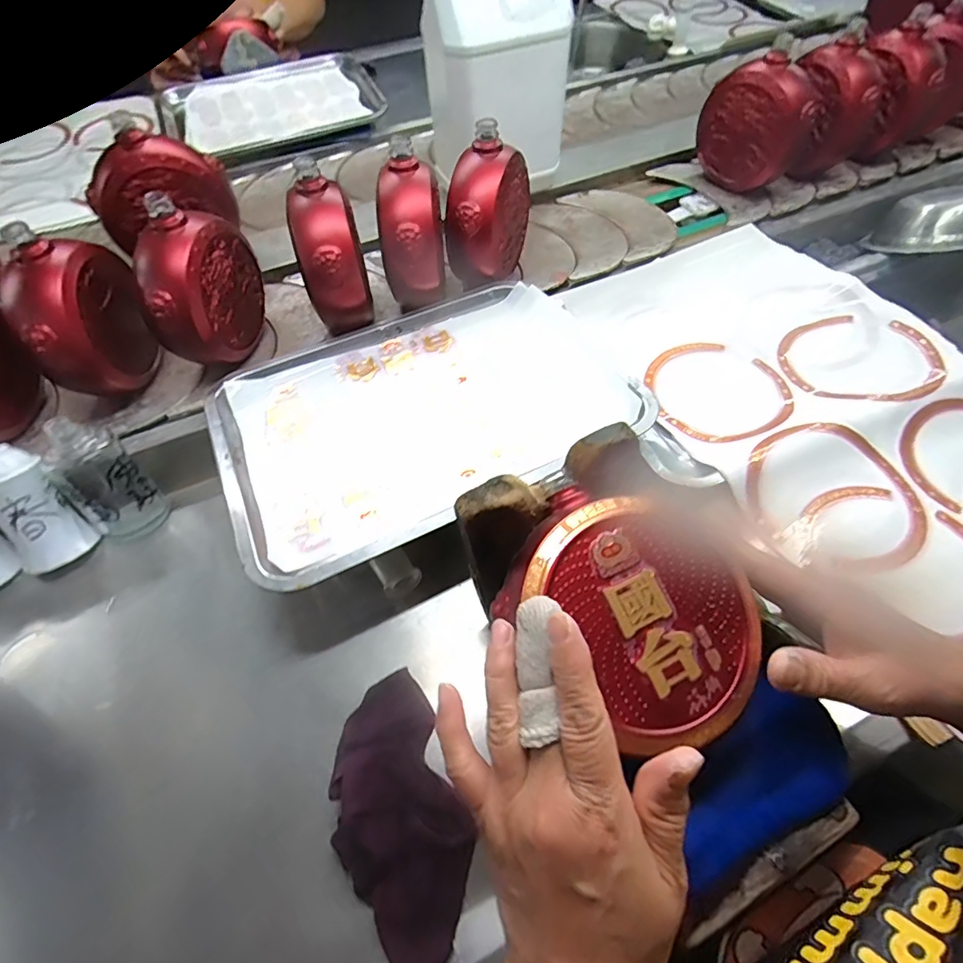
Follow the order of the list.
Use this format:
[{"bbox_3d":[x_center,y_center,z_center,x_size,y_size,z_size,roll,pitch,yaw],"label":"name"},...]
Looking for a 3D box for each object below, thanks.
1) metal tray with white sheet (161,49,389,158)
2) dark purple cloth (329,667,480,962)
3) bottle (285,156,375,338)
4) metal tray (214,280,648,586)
[{"bbox_3d":[-0.346,-0.638,0.856,0.323,0.042,0.254,-21,58,-11],"label":"metal tray with white sheet"},{"bbox_3d":[-0.051,0.199,0.304,0.071,0.056,0.153,-21,58,-11],"label":"dark purple cloth"},{"bbox_3d":[-0.153,-0.230,0.513,0.062,0.152,0.112,-14,57,-7],"label":"bottle"},{"bbox_3d":[-0.054,-0.070,0.448,0.343,0.032,0.258,-26,59,-14],"label":"metal tray"}]

